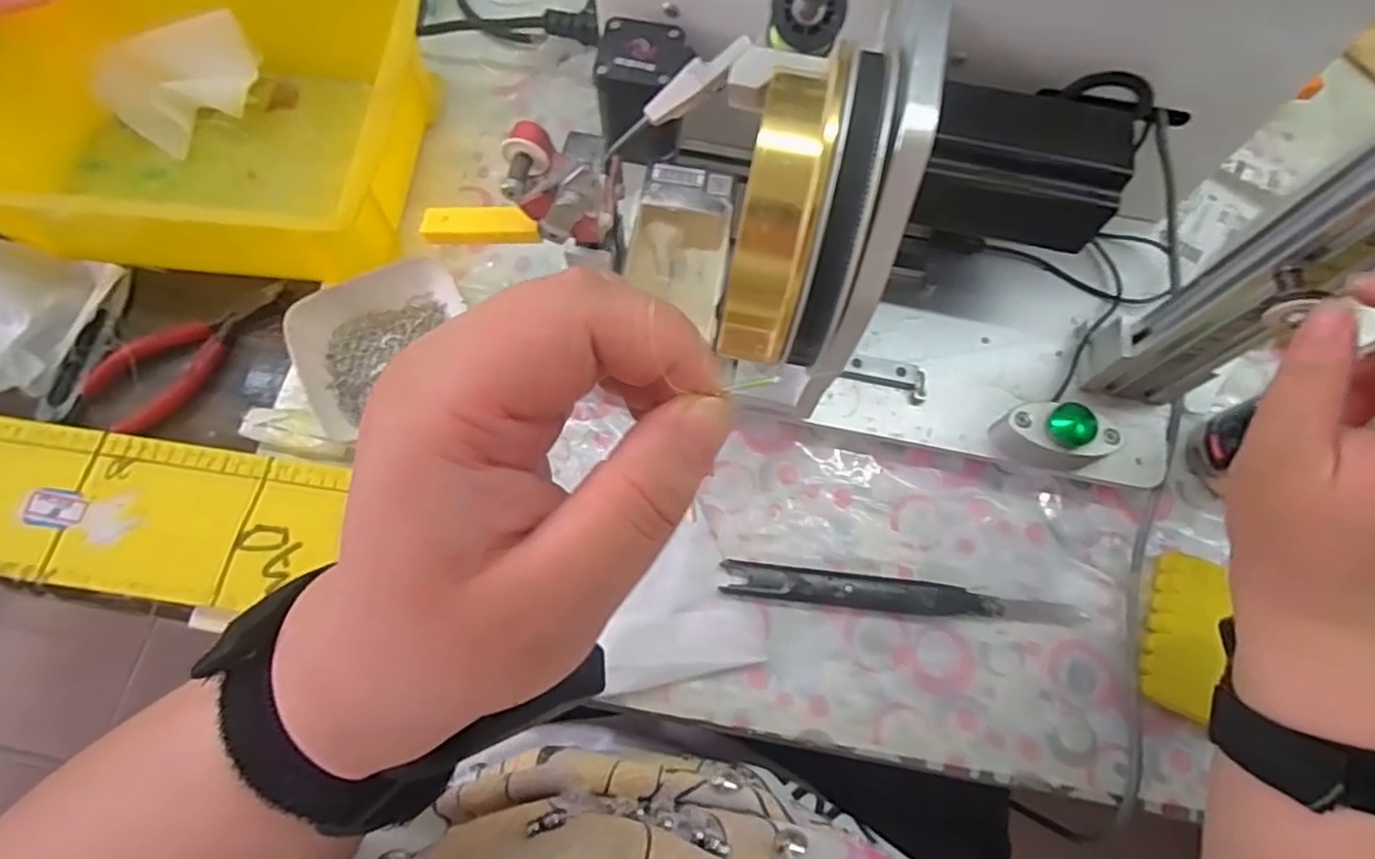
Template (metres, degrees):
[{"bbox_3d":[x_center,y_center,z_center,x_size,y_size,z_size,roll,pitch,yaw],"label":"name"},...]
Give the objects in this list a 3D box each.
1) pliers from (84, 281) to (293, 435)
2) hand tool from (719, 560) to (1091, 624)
[{"bbox_3d":[-0.291,-0.052,0.402,0.045,0.011,0.116,38,74,12],"label":"pliers"},{"bbox_3d":[0.112,0.088,0.360,0.185,0.010,0.019,7,70,1],"label":"hand tool"}]

